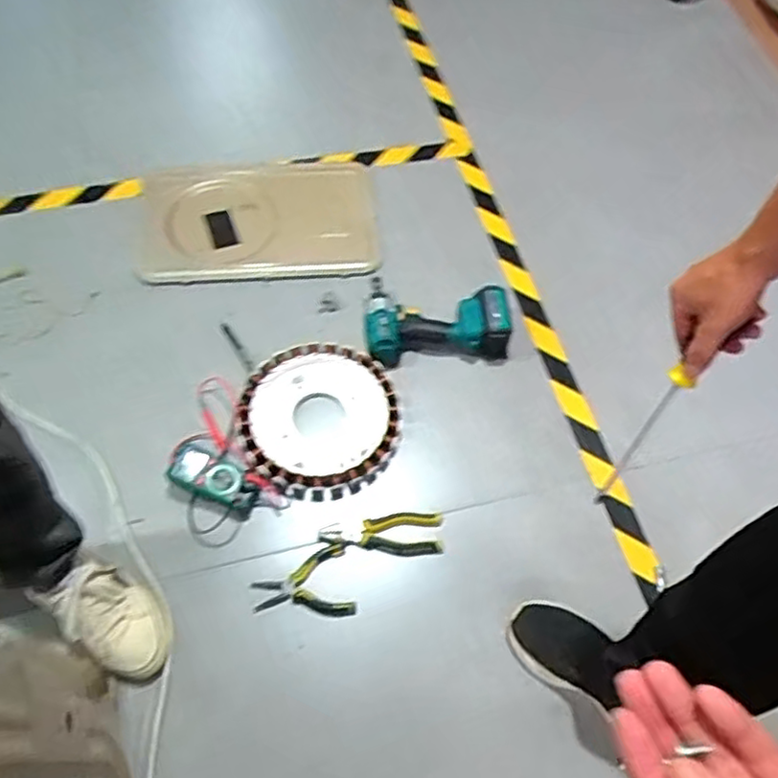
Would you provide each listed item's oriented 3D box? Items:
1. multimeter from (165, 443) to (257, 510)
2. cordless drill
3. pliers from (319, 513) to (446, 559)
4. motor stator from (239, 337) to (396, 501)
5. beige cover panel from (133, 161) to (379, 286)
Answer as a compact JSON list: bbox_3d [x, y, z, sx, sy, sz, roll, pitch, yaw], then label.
[{"bbox_3d":[-0.284,0.139,1.063,0.152,0.034,0.072,28,63,12],"label":"multimeter"},{"bbox_3d":[0.086,-0.123,1.230,0.261,0.090,0.150,-3,61,-6],"label":"cordless drill"},{"bbox_3d":[-0.010,0.234,1.057,0.191,0.014,0.071,-3,61,-5],"label":"pliers"},{"bbox_3d":[-0.118,0.051,1.144,0.258,0.039,0.274,2,60,-3],"label":"motor stator"},{"bbox_3d":[-0.263,-0.346,1.367,0.477,0.067,0.302,-6,61,-7],"label":"beige cover panel"}]

